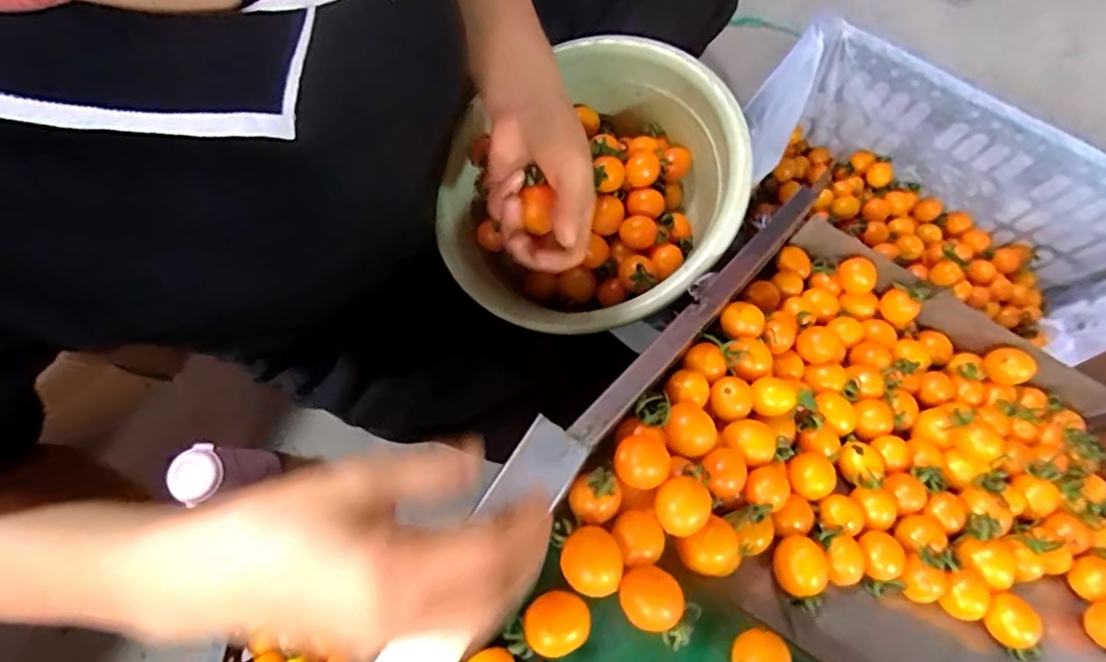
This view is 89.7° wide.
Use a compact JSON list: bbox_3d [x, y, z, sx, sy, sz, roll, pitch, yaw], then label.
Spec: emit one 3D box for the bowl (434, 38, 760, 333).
[{"bbox_3d":[0.028,-0.129,0.477,0.240,0.099,0.236,0,77,1],"label":"bowl"}]

